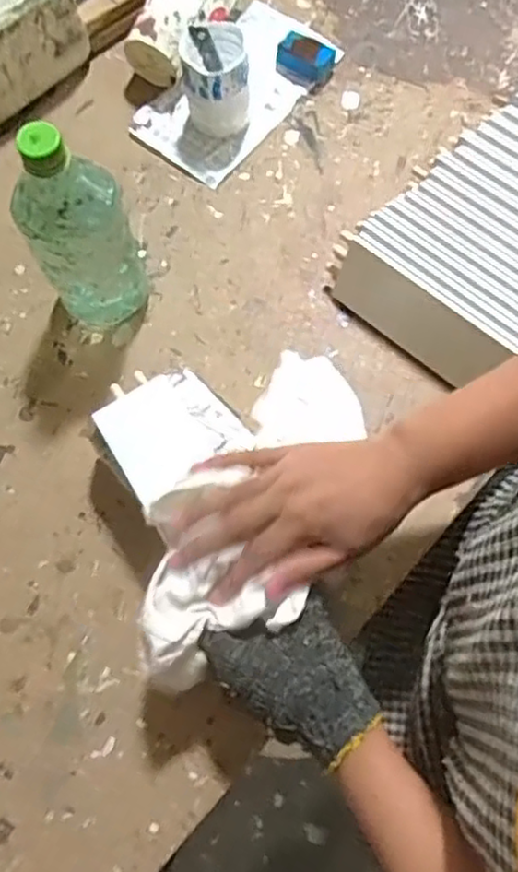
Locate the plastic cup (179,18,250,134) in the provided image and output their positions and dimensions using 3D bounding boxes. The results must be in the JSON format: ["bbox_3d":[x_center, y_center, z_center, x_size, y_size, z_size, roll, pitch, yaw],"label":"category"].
[{"bbox_3d":[-0.042,-0.349,0.660,0.063,0.080,0.076,-6,70,0],"label":"plastic cup"}]

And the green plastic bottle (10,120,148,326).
[{"bbox_3d":[-0.141,-0.160,0.537,0.079,0.202,0.066,-21,70,-5],"label":"green plastic bottle"}]

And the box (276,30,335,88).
[{"bbox_3d":[0.049,-0.399,0.707,0.057,0.024,0.046,24,73,9],"label":"box"}]

